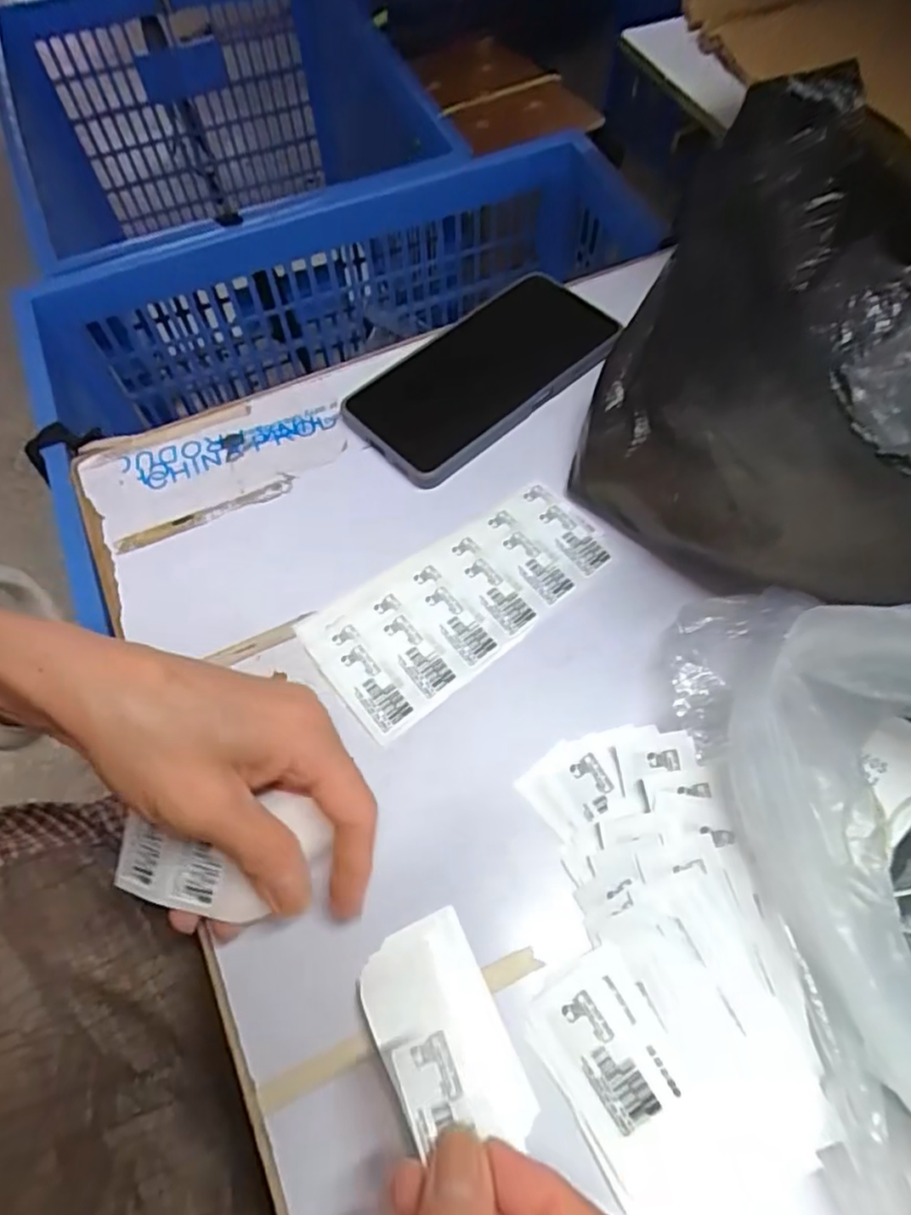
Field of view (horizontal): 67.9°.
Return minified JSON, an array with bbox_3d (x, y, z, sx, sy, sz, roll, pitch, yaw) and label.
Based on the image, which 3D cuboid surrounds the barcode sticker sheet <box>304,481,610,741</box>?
[{"bbox_3d":[0.003,-0.006,0.339,0.151,0.005,0.072,-36,68,-16],"label":"barcode sticker sheet"}]

